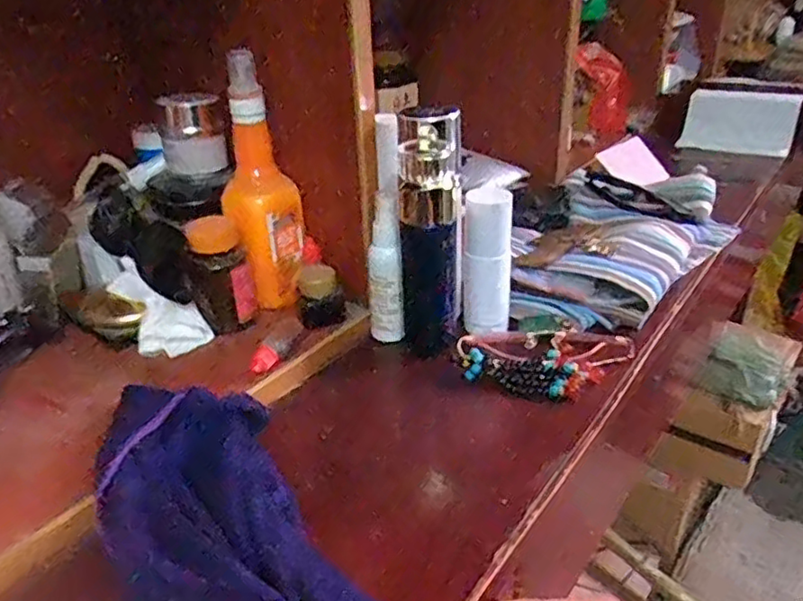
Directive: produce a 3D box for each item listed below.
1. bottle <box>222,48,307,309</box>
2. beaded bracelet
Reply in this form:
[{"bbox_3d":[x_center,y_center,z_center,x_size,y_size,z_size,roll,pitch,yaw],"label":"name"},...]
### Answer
[{"bbox_3d":[-0.110,-0.092,0.507,0.059,0.185,0.052,-11,30,-15],"label":"bottle"},{"bbox_3d":[0.102,0.047,0.484,0.120,0.023,0.052,6,30,15],"label":"beaded bracelet"}]

